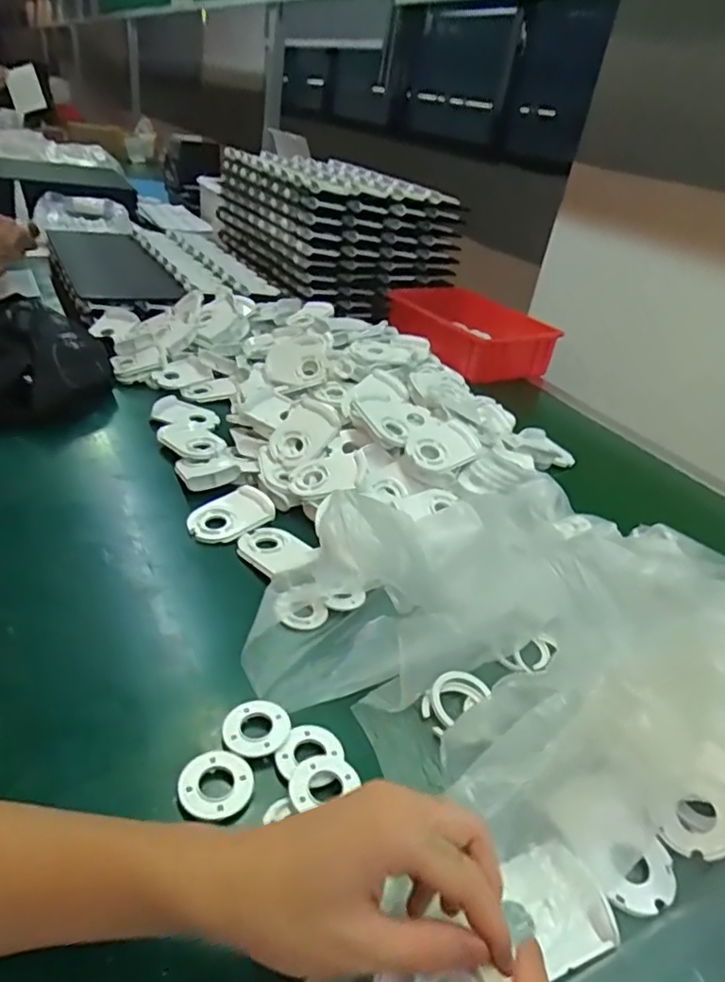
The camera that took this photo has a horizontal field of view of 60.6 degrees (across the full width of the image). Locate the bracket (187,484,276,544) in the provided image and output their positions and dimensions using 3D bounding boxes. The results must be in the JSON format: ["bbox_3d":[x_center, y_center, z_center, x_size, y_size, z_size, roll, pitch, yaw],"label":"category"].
[{"bbox_3d":[-0.131,0.022,0.622,0.059,0.011,0.085,31,38,31],"label":"bracket"}]

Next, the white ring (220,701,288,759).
[{"bbox_3d":[-0.072,0.161,0.421,0.044,0.007,0.040,7,32,-4],"label":"white ring"}]

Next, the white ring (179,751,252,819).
[{"bbox_3d":[-0.090,0.182,0.383,0.044,0.009,0.041,7,32,-4],"label":"white ring"}]

